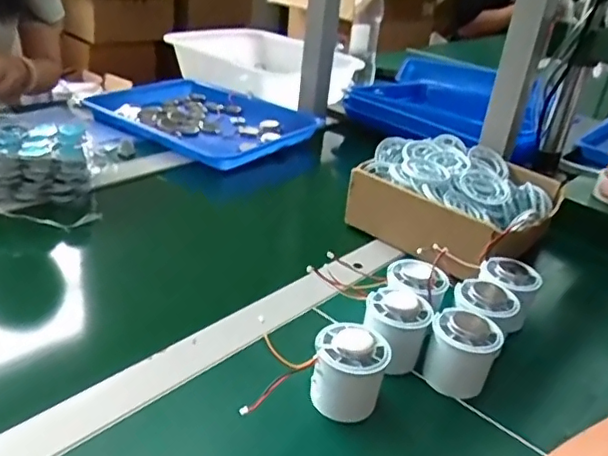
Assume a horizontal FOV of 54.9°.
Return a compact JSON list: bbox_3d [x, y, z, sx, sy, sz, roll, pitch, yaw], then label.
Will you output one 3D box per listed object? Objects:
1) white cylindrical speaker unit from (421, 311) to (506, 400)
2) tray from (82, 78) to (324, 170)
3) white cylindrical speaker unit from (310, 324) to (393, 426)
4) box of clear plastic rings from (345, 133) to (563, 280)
[{"bbox_3d":[0.130,0.103,0.484,0.053,0.058,0.051,16,29,16],"label":"white cylindrical speaker unit"},{"bbox_3d":[-0.175,-0.182,0.964,0.350,0.035,0.267,24,32,28],"label":"tray"},{"bbox_3d":[0.034,0.110,0.446,0.052,0.054,0.050,6,28,-3],"label":"white cylindrical speaker unit"},{"bbox_3d":[0.185,-0.034,0.710,0.210,0.080,0.196,26,33,30],"label":"box of clear plastic rings"}]

